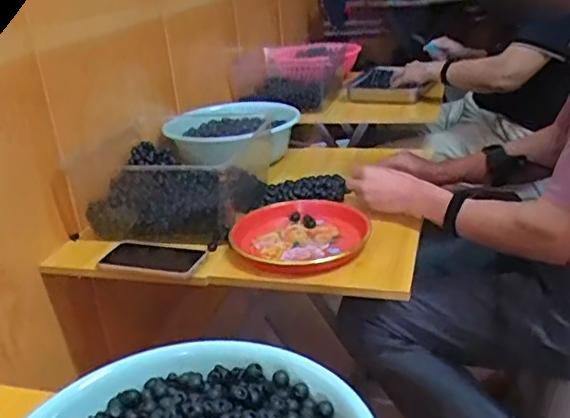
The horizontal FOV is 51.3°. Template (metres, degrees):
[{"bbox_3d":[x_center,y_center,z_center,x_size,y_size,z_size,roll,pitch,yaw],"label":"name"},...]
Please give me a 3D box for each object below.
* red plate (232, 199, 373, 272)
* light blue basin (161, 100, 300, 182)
[{"bbox_3d":[0.021,0.042,0.956,0.208,0.037,0.194,-4,24,2],"label":"red plate"},{"bbox_3d":[-0.099,-0.170,1.290,0.251,0.083,0.225,10,28,29],"label":"light blue basin"}]

